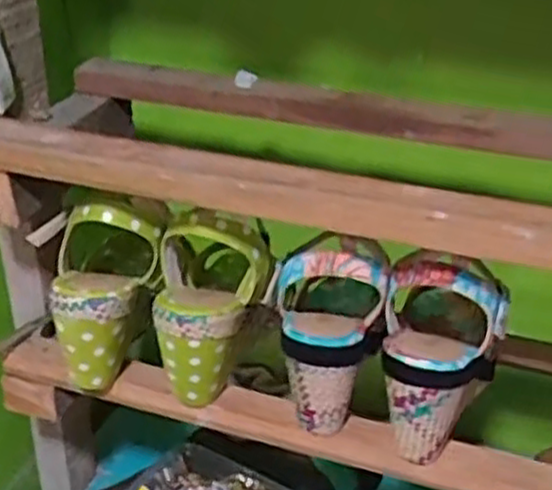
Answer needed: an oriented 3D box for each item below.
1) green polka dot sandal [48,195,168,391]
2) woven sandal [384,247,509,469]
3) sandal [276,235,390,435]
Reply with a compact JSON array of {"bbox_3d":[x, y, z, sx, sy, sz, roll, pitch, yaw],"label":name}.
[{"bbox_3d":[-0.140,0.035,0.582,0.085,0.147,0.067,15,-1,20],"label":"green polka dot sandal"},{"bbox_3d":[0.115,0.069,0.538,0.081,0.130,0.108,12,32,16],"label":"woven sandal"},{"bbox_3d":[0.036,0.067,0.542,0.081,0.136,0.071,7,0,8],"label":"sandal"}]

